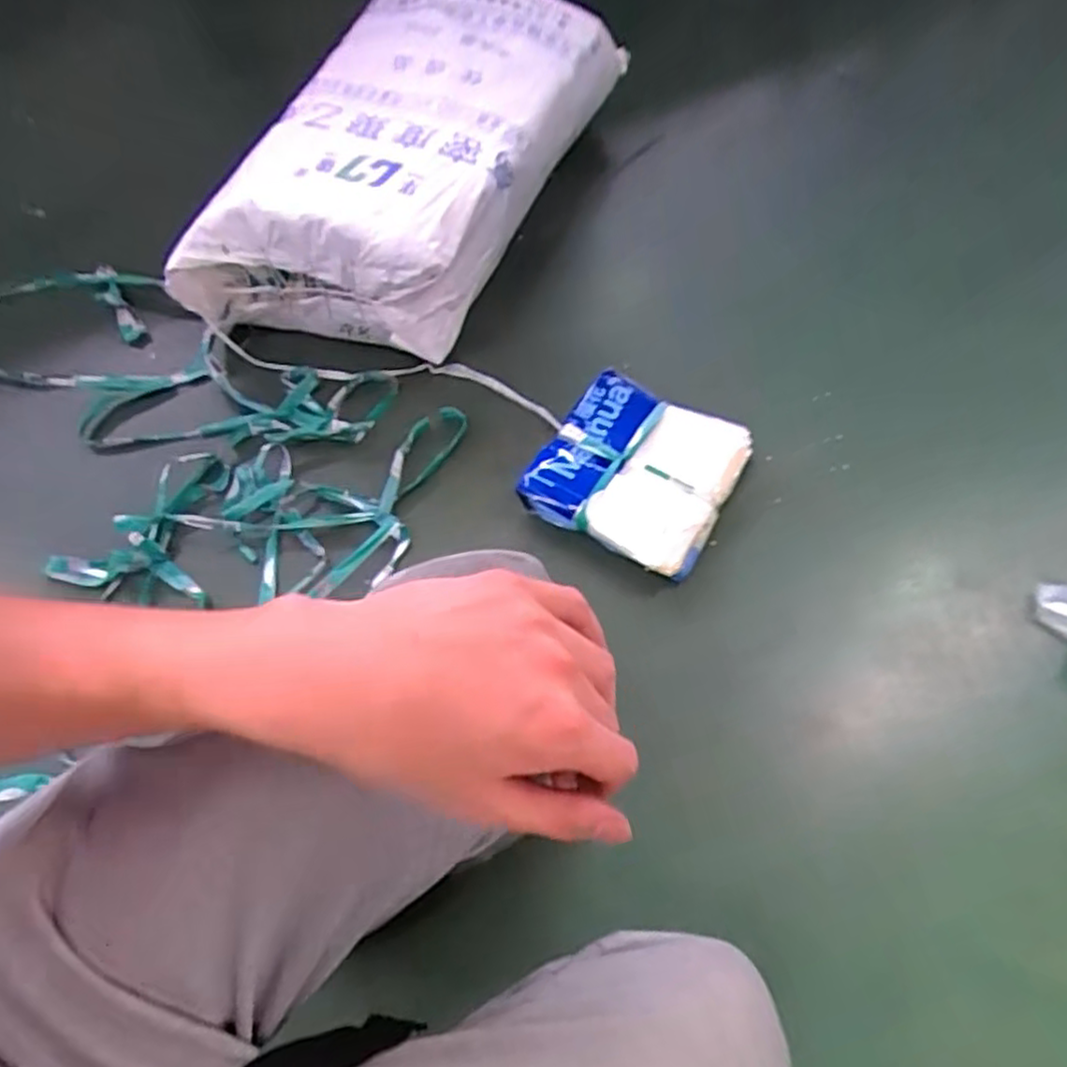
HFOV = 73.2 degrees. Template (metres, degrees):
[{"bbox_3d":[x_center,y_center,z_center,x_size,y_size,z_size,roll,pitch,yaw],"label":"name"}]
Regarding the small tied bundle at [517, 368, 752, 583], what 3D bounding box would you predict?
[{"bbox_3d":[0.131,-0.078,0.913,0.234,0.064,0.234,28,66,13],"label":"small tied bundle"}]

